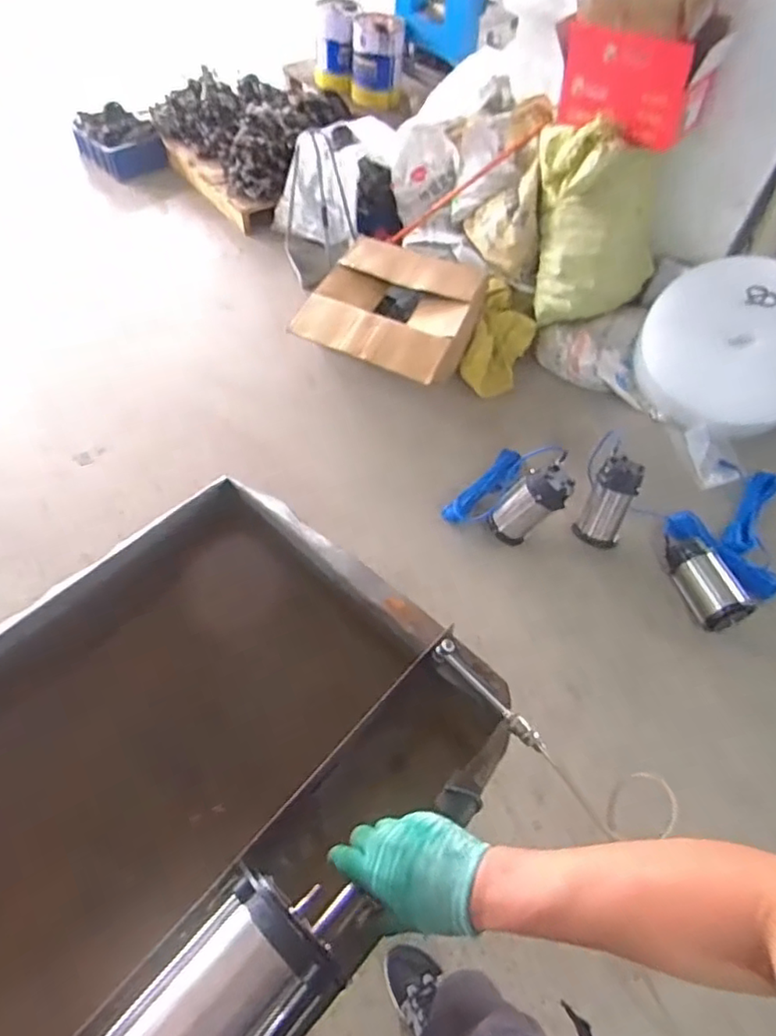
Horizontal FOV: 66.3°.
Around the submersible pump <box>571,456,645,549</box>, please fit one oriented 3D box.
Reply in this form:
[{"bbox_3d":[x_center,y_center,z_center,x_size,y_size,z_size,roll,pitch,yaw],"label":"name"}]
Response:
[{"bbox_3d":[0.658,-0.046,1.755,0.136,0.268,0.115,23,37,11],"label":"submersible pump"}]

